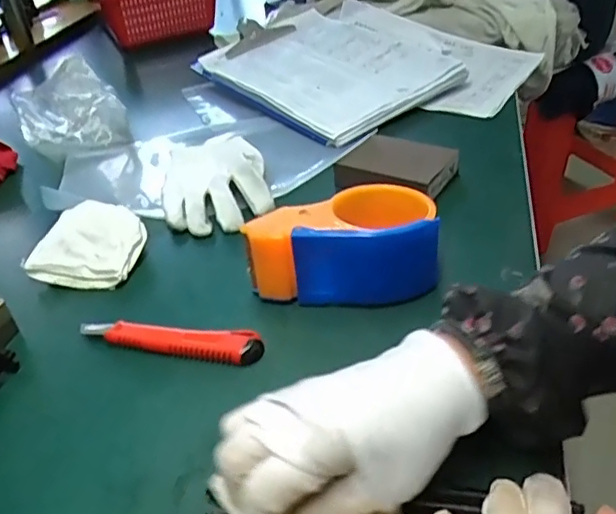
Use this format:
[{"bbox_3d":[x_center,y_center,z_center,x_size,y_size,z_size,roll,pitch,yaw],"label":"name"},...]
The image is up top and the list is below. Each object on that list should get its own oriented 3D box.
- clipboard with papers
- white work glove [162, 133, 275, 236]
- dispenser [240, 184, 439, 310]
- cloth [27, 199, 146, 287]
[{"bbox_3d":[0.016,-0.252,0.756,0.223,0.030,0.329,-27,42,-24],"label":"clipboard with papers"},{"bbox_3d":[-0.094,-0.089,0.580,0.096,0.027,0.202,-11,38,-5],"label":"white work glove"},{"bbox_3d":[0.026,-0.012,0.426,0.135,0.061,0.080,-3,38,4],"label":"dispenser"},{"bbox_3d":[-0.182,-0.012,0.487,0.082,0.029,0.075,3,39,12],"label":"cloth"}]

